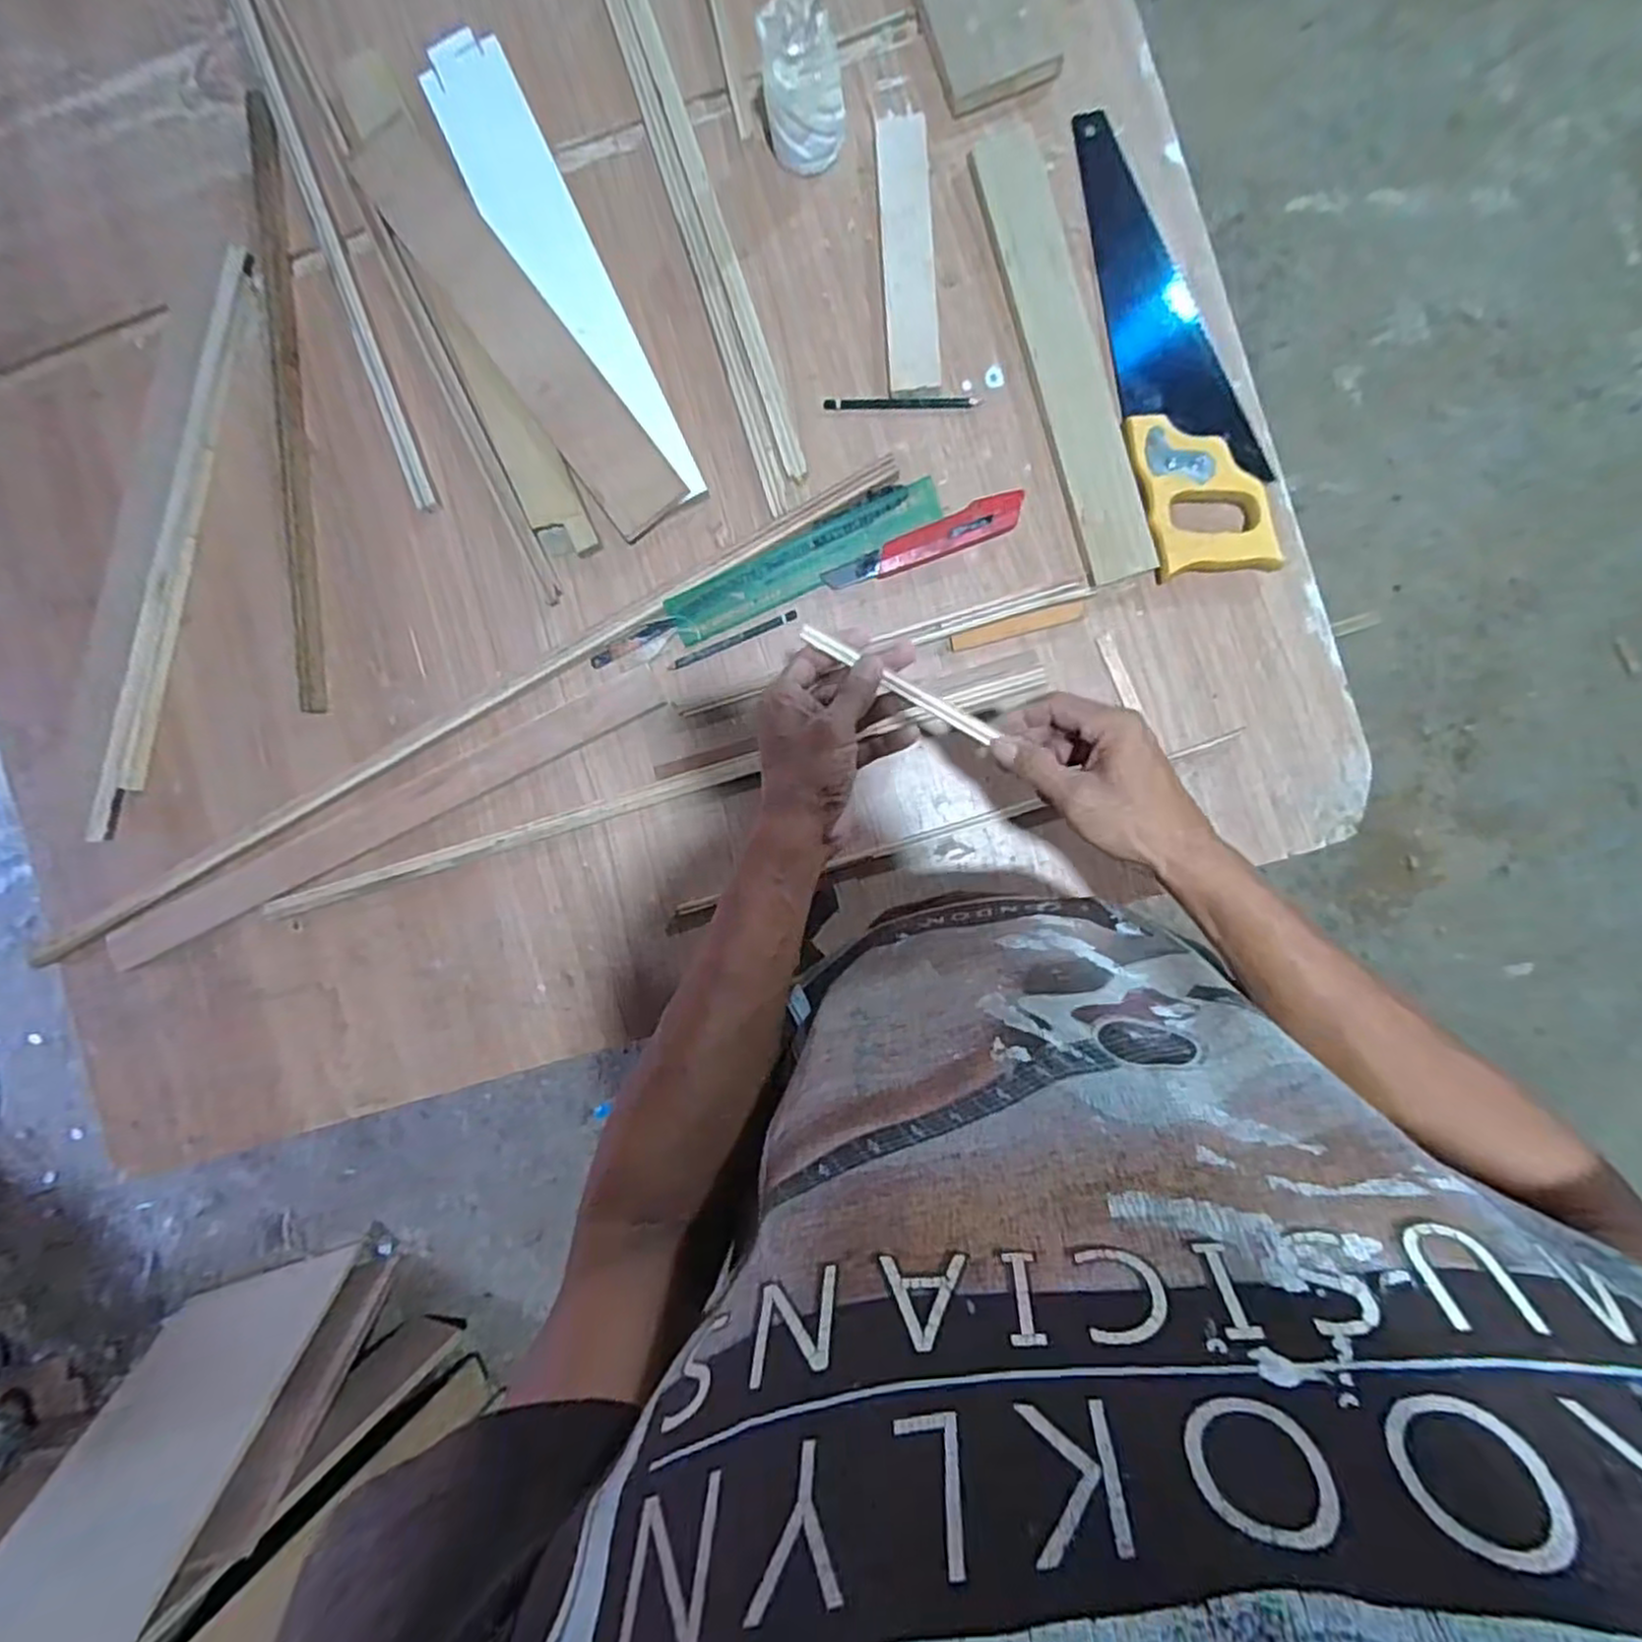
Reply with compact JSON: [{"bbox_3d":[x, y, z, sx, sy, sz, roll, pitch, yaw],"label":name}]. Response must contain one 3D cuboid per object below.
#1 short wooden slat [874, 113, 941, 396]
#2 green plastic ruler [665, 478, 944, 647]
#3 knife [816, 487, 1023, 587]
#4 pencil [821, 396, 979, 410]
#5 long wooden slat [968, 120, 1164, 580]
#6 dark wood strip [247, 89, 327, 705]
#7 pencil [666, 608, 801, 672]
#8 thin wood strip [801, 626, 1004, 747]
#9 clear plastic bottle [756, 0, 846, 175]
[{"bbox_3d":[0.075,-0.485,0.647,0.045,0.008,0.226,-4,91,5],"label":"short wooden slat"},{"bbox_3d":[-0.014,-0.227,0.663,0.250,0.004,0.044,-25,108,3],"label":"green plastic ruler"},{"bbox_3d":[0.088,-0.240,0.647,0.178,0.020,0.035,-19,90,6],"label":"knife"},{"bbox_3d":[0.071,-0.367,0.663,0.133,0.005,0.011,1,92,5],"label":"pencil"},{"bbox_3d":[0.204,-0.394,0.636,0.060,0.015,0.390,-15,90,6],"label":"long wooden slat"},{"bbox_3d":[-0.491,-0.383,0.693,0.026,0.010,0.555,-5,91,5],"label":"dark wood strip"},{"bbox_3d":[-0.079,-0.161,0.672,0.121,0.009,0.010,-22,90,6],"label":"pencil"},{"bbox_3d":[0.049,-0.085,0.472,0.138,0.009,0.009,30,94,-1],"label":"thin wood strip"},{"bbox_3d":[-0.014,-0.599,0.614,0.065,0.094,0.065,-9,91,6],"label":"clear plastic bottle"}]

